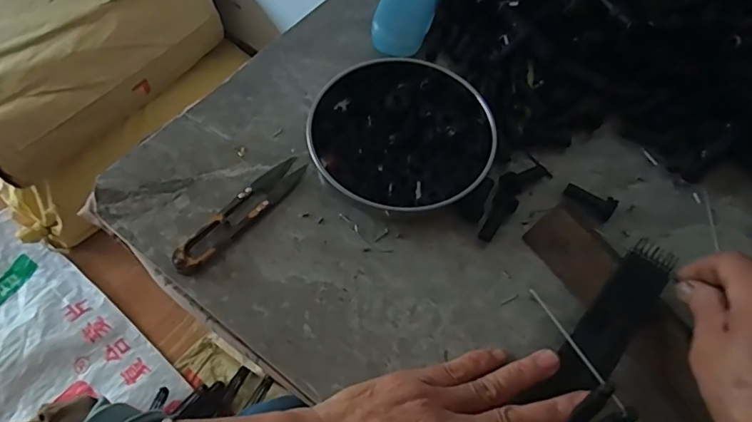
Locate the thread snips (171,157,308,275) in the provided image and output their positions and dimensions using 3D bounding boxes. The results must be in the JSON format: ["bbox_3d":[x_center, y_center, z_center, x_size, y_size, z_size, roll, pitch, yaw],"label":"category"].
[{"bbox_3d":[-0.098,0.000,0.375,0.024,0.010,0.117,38,66,17],"label":"thread snips"}]

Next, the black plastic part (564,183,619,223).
[{"bbox_3d":[0.162,-0.008,0.389,0.038,0.017,0.011,35,65,15],"label":"black plastic part"}]

